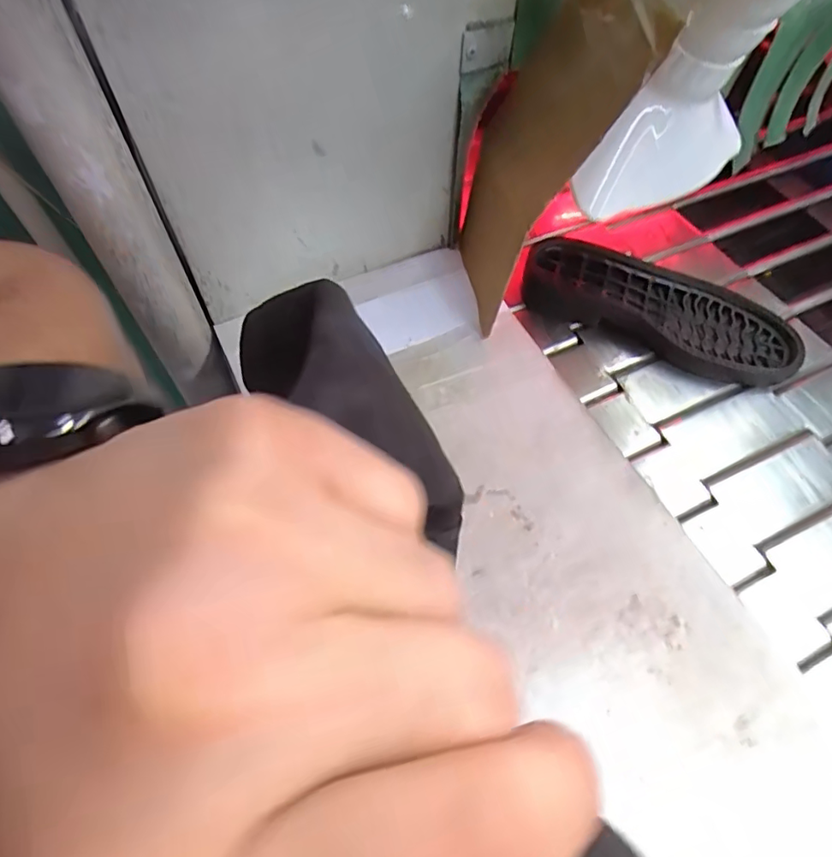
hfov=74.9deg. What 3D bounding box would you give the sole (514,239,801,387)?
[{"bbox_3d":[0.242,-0.125,0.546,0.263,0.038,0.104,23,62,12],"label":"sole"}]

